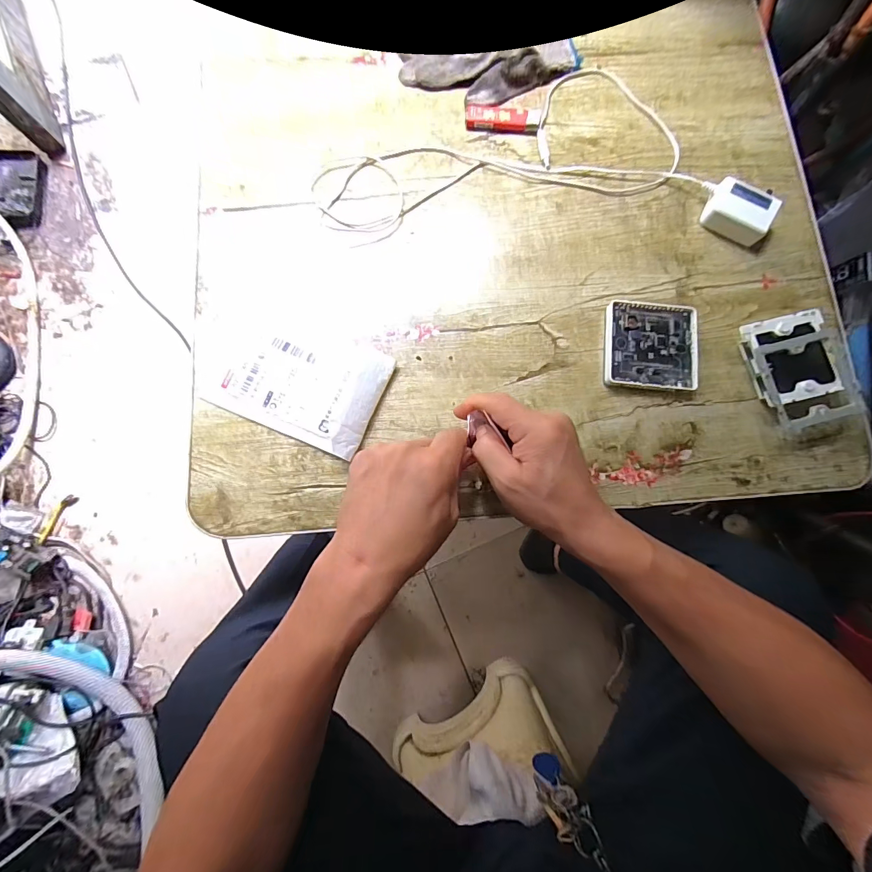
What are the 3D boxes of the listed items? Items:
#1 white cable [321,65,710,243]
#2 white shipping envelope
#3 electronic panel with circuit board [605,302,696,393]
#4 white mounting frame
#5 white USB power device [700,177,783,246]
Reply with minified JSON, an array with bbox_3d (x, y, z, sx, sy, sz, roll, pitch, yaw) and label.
[{"bbox_3d":[0.071,-0.314,0.436,0.409,0.009,0.169,-9,80,-3],"label":"white cable"},{"bbox_3d":[-0.132,-0.058,0.380,0.160,0.030,0.107,23,80,3],"label":"white shipping envelope"},{"bbox_3d":[0.214,-0.091,0.399,0.088,0.014,0.088,5,80,0],"label":"electronic panel with circuit board"},{"bbox_3d":[0.349,-0.062,0.388,0.086,0.034,0.108,-10,80,-3],"label":"white mounting frame"},{"bbox_3d":[0.314,-0.238,0.419,0.070,0.028,0.047,29,81,4],"label":"white USB power device"}]

